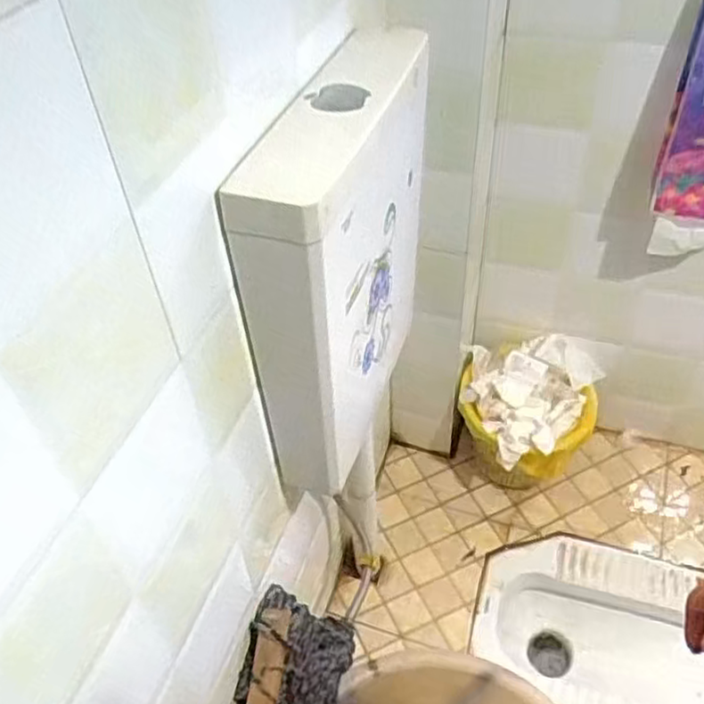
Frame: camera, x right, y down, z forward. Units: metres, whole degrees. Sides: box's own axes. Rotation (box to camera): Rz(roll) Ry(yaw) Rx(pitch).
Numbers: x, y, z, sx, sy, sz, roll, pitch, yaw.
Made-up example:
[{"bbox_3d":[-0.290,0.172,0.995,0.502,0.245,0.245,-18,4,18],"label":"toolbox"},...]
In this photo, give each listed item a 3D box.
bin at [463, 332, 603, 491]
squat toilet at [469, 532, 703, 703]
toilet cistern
[{"bbox_3d":[0.355,0.148,1.412,0.270,0.296,0.265,7,46,11],"label":"bin"},{"bbox_3d":[0.507,0.566,1.290,0.547,0.131,0.384,15,48,18],"label":"squat toilet"},{"bbox_3d":[0.004,-0.114,0.902,0.118,0.488,0.459,8,47,11],"label":"toilet cistern"}]

